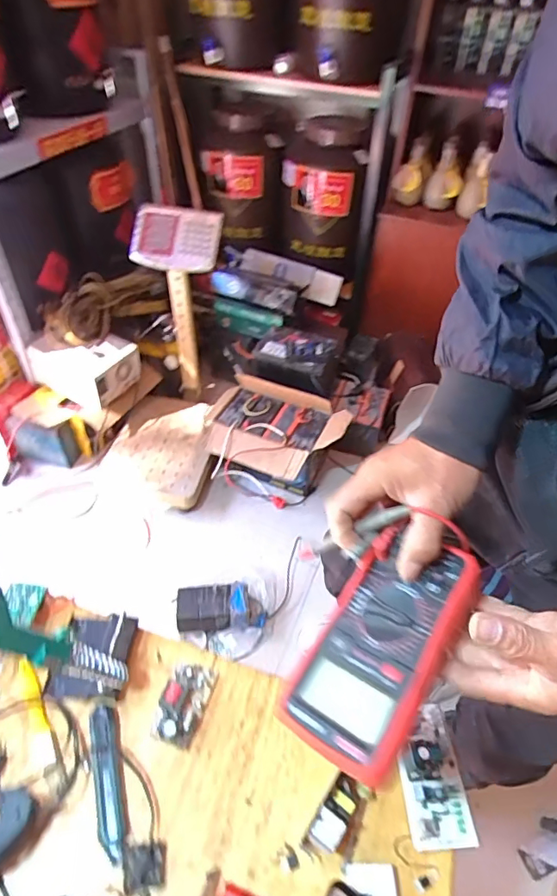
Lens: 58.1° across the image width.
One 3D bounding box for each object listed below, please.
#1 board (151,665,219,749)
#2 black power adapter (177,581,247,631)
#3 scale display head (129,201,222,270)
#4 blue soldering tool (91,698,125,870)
[{"bbox_3d":[-0.120,0.321,0.640,0.053,0.031,0.098,15,47,11],"label":"board"},{"bbox_3d":[-0.173,0.403,1.272,0.168,0.039,0.120,-3,47,-6],"label":"black power adapter"},{"bbox_3d":[-0.288,-0.593,1.419,0.254,0.172,0.052,12,10,7],"label":"scale display head"},{"bbox_3d":[-0.200,0.380,0.581,0.028,0.015,0.160,-12,48,-14],"label":"blue soldering tool"}]

